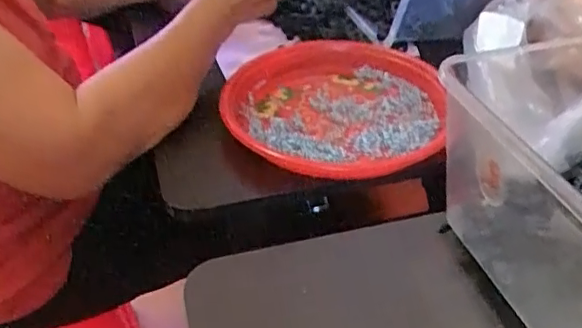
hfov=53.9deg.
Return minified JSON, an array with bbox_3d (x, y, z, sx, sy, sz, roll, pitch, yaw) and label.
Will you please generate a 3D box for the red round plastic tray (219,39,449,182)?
[{"bbox_3d":[0.048,-0.066,0.618,0.232,0.039,0.242,0,38,0],"label":"red round plastic tray"}]

